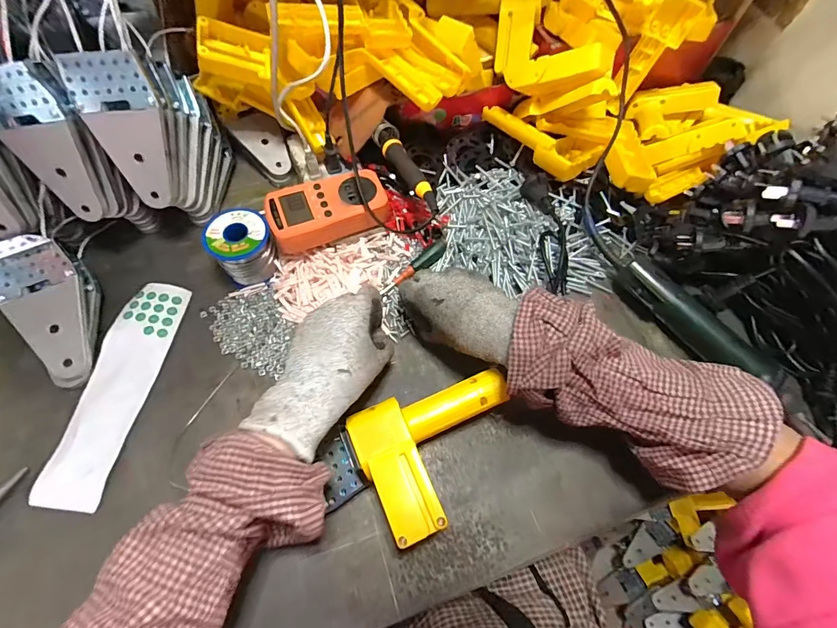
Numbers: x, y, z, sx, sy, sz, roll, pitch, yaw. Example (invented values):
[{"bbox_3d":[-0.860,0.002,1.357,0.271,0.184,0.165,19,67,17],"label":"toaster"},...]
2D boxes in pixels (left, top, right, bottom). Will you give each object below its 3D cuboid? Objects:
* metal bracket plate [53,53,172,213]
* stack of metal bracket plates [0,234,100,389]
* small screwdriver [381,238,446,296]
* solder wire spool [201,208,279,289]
[{"bbox_3d":[-0.273,-0.170,0.379,0.065,0.134,0.007,-14,39,-10],"label":"metal bracket plate"},{"bbox_3d":[-0.362,-0.003,0.396,0.065,0.035,0.150,-26,86,-13],"label":"stack of metal bracket plates"},{"bbox_3d":[-0.004,-0.053,0.450,0.094,0.013,0.016,-39,69,-8],"label":"small screwdriver"},{"bbox_3d":[-0.192,-0.073,0.435,0.062,0.058,0.060,-27,68,-16],"label":"solder wire spool"}]

